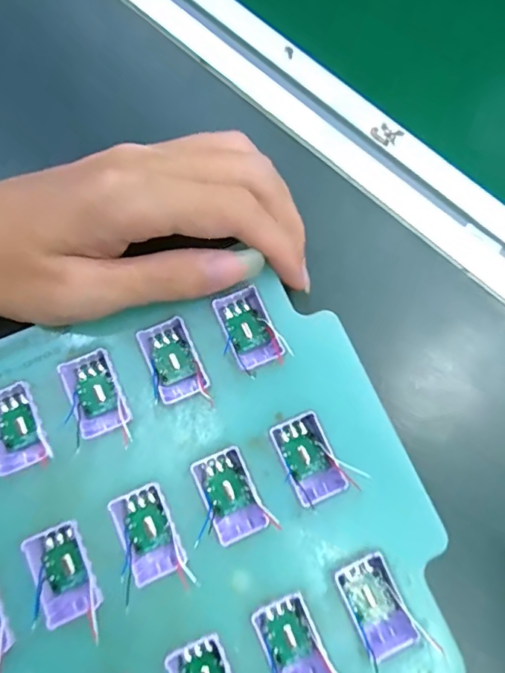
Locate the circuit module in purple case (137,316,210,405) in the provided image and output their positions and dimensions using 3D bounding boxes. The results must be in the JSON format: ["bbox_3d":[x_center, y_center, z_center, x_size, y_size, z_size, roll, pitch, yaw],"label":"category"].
[{"bbox_3d":[-0.031,0.010,0.204,0.019,0.010,0.032,-24,79,-6],"label":"circuit module in purple case"}]

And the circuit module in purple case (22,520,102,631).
[{"bbox_3d":[-0.067,0.084,0.184,0.020,0.012,0.031,-20,78,-6],"label":"circuit module in purple case"}]

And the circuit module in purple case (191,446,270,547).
[{"bbox_3d":[-0.009,0.059,0.192,0.019,0.011,0.031,-25,79,-7],"label":"circuit module in purple case"}]

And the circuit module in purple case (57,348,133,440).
[{"bbox_3d":[-0.061,0.022,0.199,0.020,0.013,0.032,-25,79,-7],"label":"circuit module in purple case"}]

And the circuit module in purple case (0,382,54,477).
[{"bbox_3d":[-0.089,0.035,0.196,0.019,0.015,0.031,-24,79,-7],"label":"circuit module in purple case"}]

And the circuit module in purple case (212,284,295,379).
[{"bbox_3d":[-0.001,-0.003,0.208,0.021,0.010,0.035,-24,79,-7],"label":"circuit module in purple case"}]

